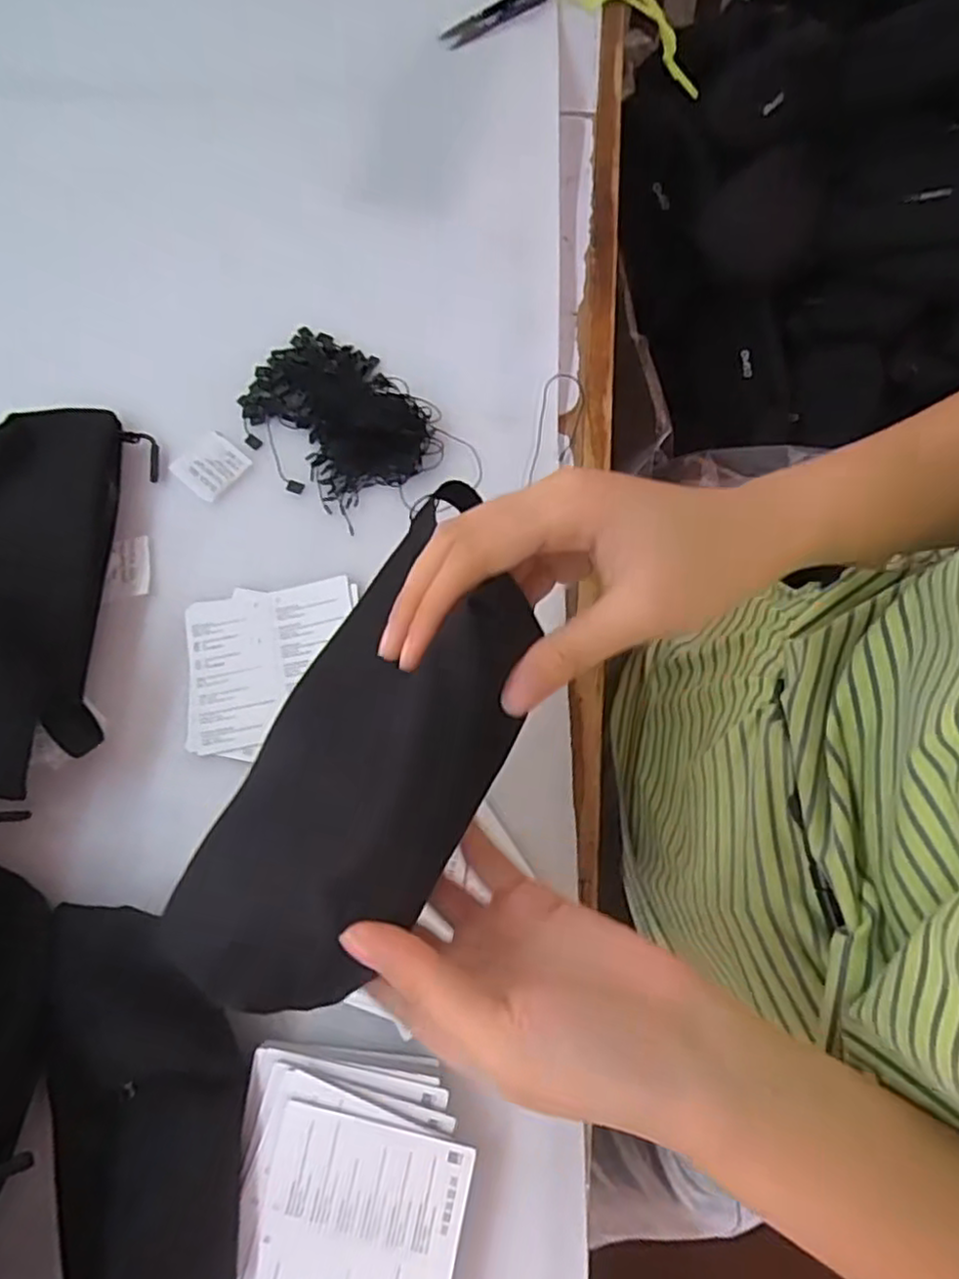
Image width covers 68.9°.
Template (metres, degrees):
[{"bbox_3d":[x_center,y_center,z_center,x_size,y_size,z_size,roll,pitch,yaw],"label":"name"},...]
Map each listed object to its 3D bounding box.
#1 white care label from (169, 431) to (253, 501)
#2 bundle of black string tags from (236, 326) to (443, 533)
[{"bbox_3d":[-0.169,-0.110,0.442,0.035,0.006,0.039,40,78,11],"label":"white care label"},{"bbox_3d":[-0.091,-0.146,0.447,0.086,0.019,0.130,-41,77,-10],"label":"bundle of black string tags"}]

